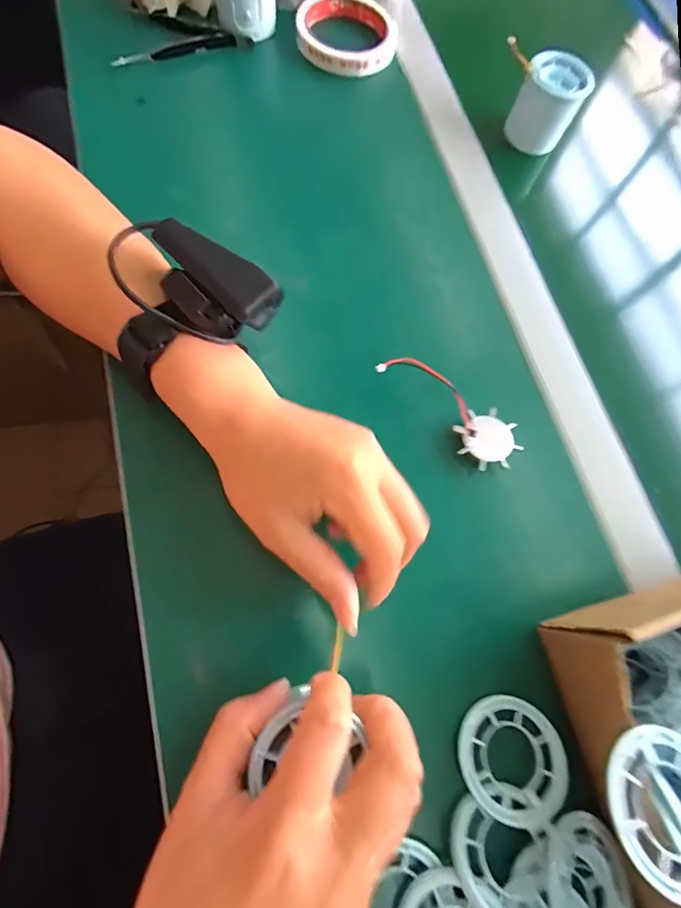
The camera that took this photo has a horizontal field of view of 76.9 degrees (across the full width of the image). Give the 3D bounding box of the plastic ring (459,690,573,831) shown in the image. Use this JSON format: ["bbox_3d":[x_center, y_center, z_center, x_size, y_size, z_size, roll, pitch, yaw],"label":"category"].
[{"bbox_3d":[0.095,0.168,0.238,0.057,0.007,0.058,2,61,-4],"label":"plastic ring"}]

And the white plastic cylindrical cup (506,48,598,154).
[{"bbox_3d":[0.189,-0.318,0.389,0.054,0.053,0.054,2,72,-7],"label":"white plastic cylindrical cup"}]

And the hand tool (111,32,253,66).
[{"bbox_3d":[-0.141,-0.365,0.387,0.124,0.014,0.015,-24,77,-14],"label":"hand tool"}]

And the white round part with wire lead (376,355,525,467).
[{"bbox_3d":[0.076,-0.032,0.300,0.039,0.015,0.108,-42,82,-18],"label":"white round part with wire lead"}]

